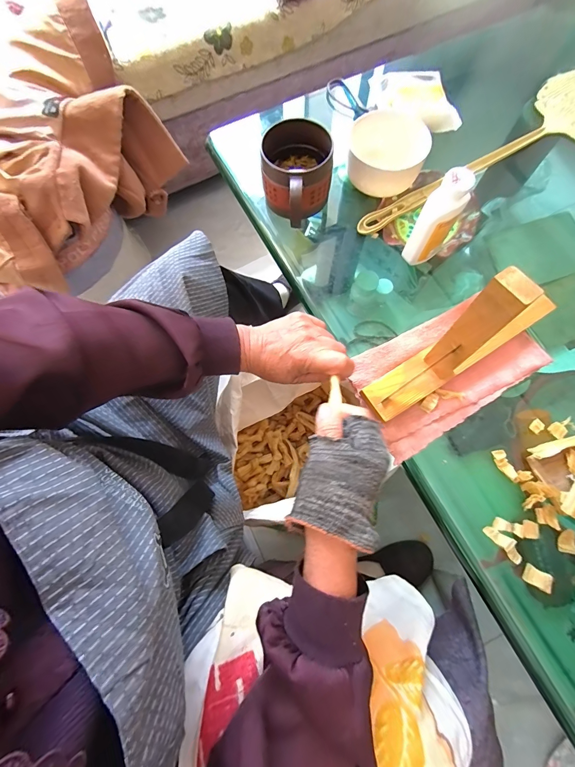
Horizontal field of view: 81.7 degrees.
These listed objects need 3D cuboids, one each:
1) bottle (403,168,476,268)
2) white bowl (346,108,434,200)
[{"bbox_3d":[0.176,-0.191,0.397,0.034,0.110,0.049,40,78,12],"label":"bottle"},{"bbox_3d":[0.136,-0.320,0.458,0.097,0.050,0.103,-1,73,2],"label":"white bowl"}]

